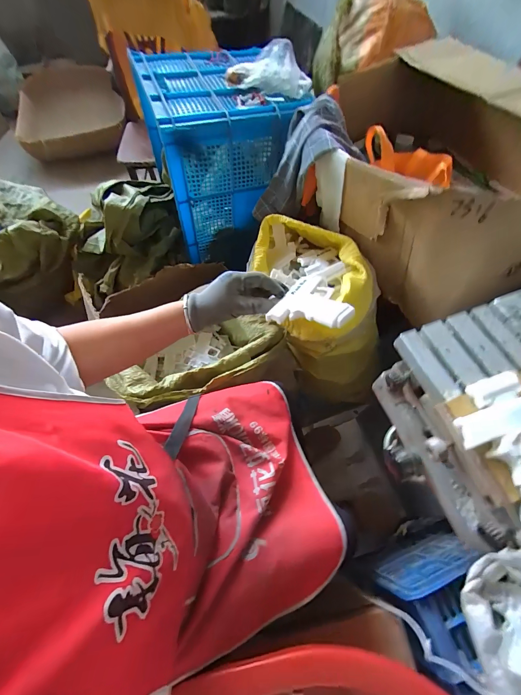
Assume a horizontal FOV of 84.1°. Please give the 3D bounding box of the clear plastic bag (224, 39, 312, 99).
[{"bbox_3d":[0.017,-0.819,0.852,0.257,0.108,0.118,6,60,4],"label":"clear plastic bag"}]

